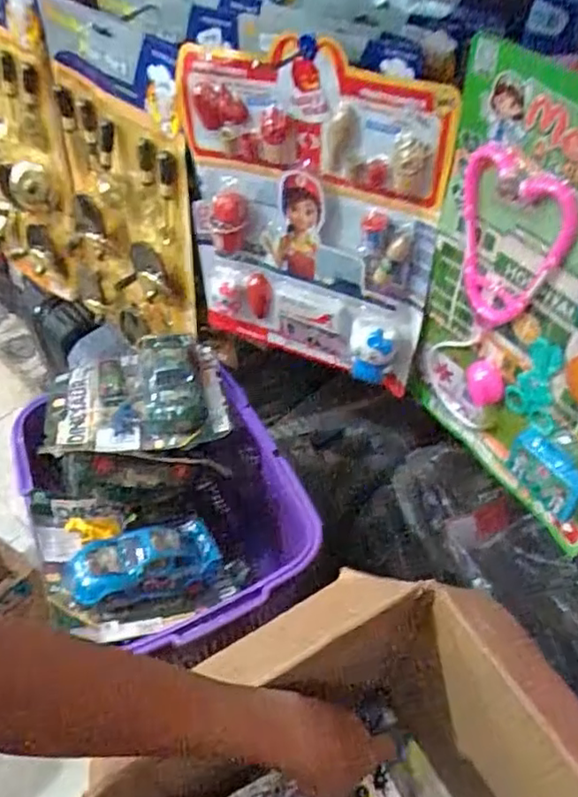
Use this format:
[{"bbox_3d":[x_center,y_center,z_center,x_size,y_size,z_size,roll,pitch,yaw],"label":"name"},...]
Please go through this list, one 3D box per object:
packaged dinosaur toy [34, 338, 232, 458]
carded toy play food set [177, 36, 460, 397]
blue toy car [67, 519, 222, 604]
[{"bbox_3d":[-0.202,-0.004,0.791,0.226,0.049,0.185,-12,48,-7],"label":"packaged dinosaur toy"},{"bbox_3d":[0.014,-0.188,0.700,0.304,0.371,0.048,26,54,24],"label":"carded toy play food set"},{"bbox_3d":[-0.155,0.171,0.663,0.155,0.036,0.069,-9,46,-25],"label":"blue toy car"}]

